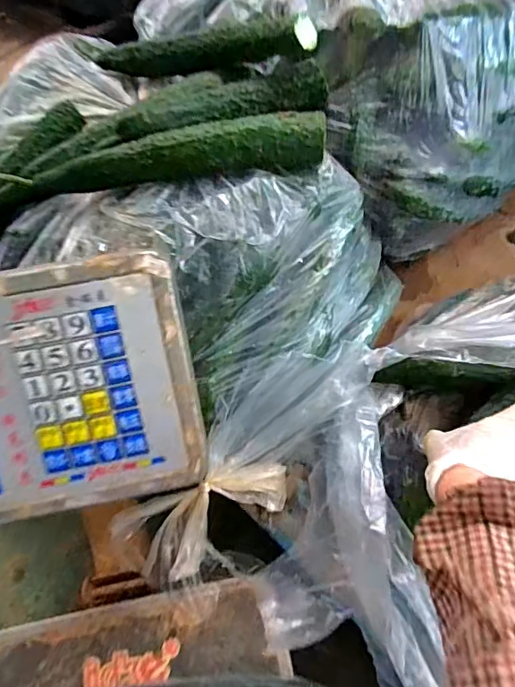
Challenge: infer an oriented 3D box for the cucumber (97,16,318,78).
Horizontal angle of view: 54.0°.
[{"bbox_3d":[-0.062,-0.288,0.501,0.257,0.039,0.029,8,57,27],"label":"cucumber"}]

